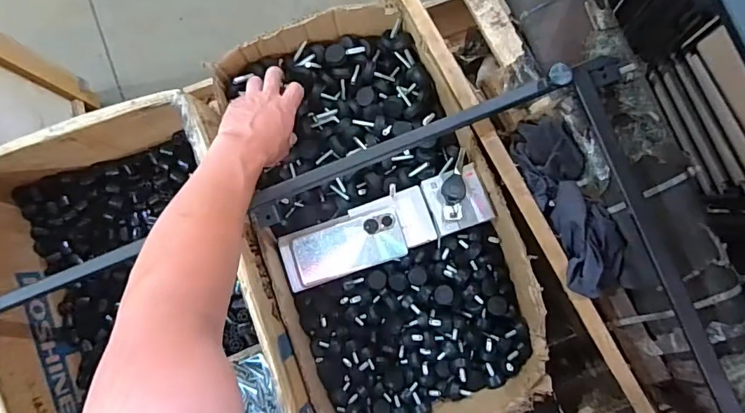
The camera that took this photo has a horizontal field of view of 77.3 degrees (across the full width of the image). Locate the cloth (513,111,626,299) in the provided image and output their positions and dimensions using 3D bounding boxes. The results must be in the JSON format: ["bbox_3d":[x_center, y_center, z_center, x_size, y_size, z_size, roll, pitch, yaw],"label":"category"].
[{"bbox_3d":[0.252,-0.004,0.587,0.086,0.051,0.231,-17,85,0],"label":"cloth"}]

